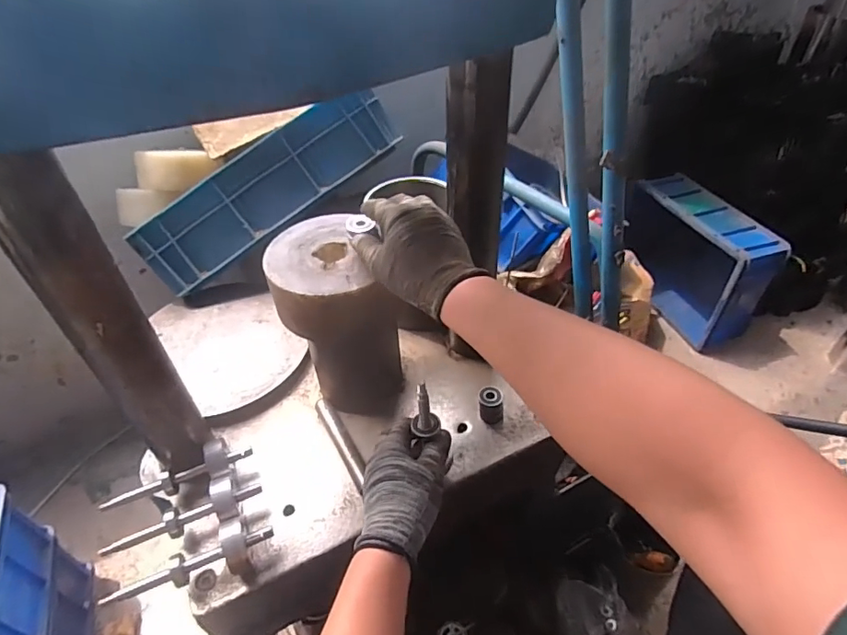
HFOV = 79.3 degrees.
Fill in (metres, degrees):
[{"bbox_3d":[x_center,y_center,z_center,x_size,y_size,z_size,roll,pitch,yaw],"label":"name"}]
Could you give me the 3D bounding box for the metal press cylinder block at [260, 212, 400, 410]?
[{"bbox_3d":[-0.100,0.008,0.621,0.131,0.210,0.144,-9,43,-7],"label":"metal press cylinder block"}]

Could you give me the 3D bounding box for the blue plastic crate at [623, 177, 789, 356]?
[{"bbox_3d":[0.696,-0.154,1.349,0.180,0.288,0.384,-16,44,-14],"label":"blue plastic crate"}]

